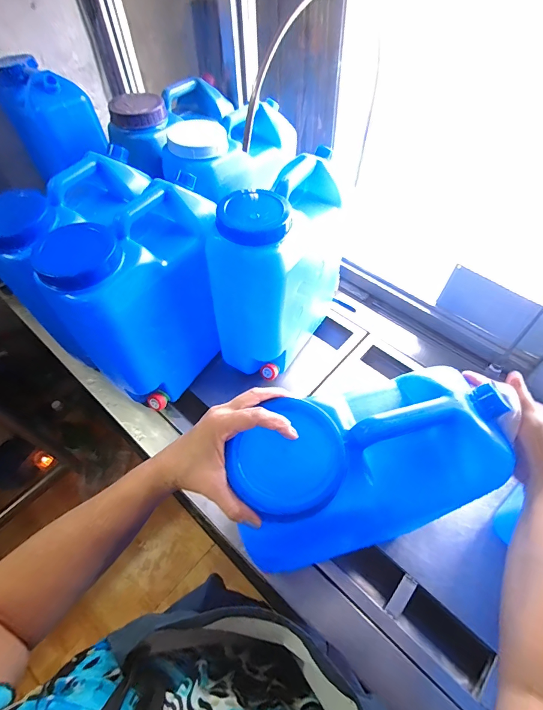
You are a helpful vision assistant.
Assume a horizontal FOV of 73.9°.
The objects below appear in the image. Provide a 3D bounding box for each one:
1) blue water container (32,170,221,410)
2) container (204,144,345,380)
[{"bbox_3d":[-0.218,-0.099,0.729,0.147,0.391,0.319,33,62,21],"label":"blue water container"},{"bbox_3d":[0.031,-0.181,0.777,0.153,0.398,0.359,28,61,19],"label":"container"}]

